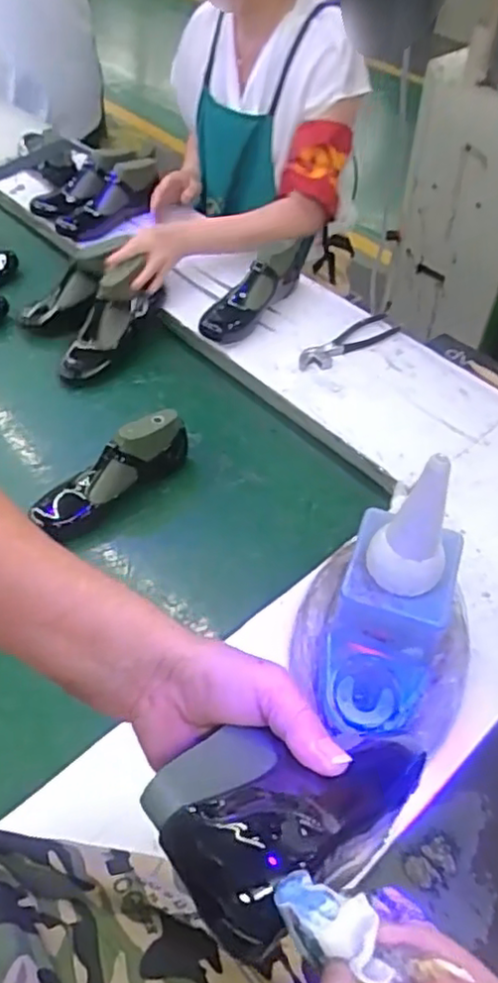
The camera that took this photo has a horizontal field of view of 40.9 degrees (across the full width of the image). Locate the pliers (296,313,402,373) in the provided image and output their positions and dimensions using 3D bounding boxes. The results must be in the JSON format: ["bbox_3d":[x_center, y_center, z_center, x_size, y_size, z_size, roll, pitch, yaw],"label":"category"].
[{"bbox_3d":[0.150,-0.229,1.032,0.185,0.013,0.057,-30,55,-24],"label":"pliers"}]

